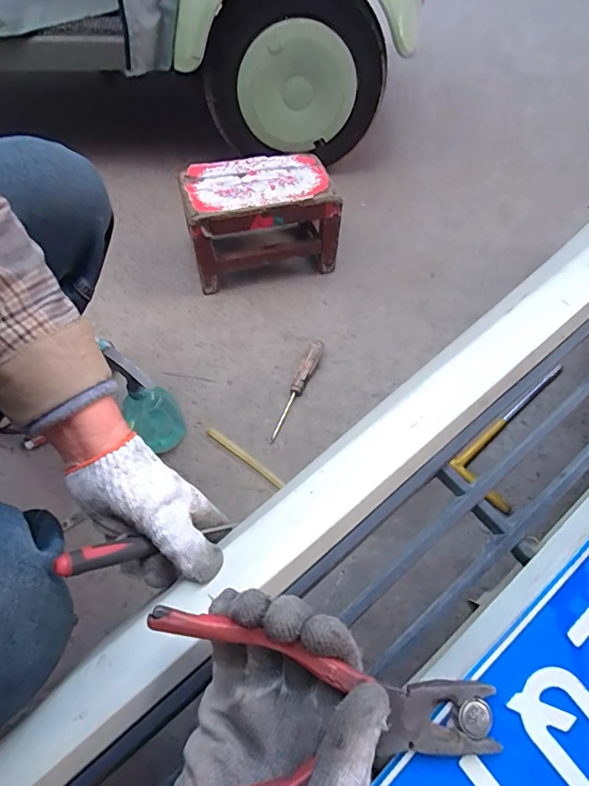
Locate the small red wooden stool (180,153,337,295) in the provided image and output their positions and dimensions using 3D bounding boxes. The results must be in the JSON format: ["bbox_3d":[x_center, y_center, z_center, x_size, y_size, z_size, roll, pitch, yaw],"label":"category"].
[{"bbox_3d":[-0.066,-0.334,0.897,0.276,0.172,0.183,-10,57,-7],"label":"small red wooden stool"}]

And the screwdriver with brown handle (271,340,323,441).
[{"bbox_3d":[0.003,-0.006,0.767,0.022,0.023,0.194,22,72,12],"label":"screwdriver with brown handle"}]

